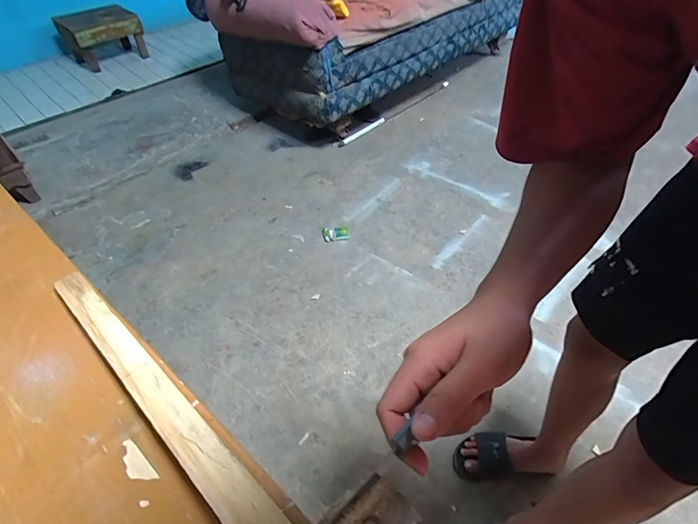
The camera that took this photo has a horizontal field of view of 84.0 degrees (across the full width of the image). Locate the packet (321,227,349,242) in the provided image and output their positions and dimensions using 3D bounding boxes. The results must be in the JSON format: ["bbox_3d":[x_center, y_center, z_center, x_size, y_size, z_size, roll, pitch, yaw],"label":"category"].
[{"bbox_3d":[-0.058,-0.118,1.636,0.110,0.017,0.082,-6,47,-4],"label":"packet"}]

